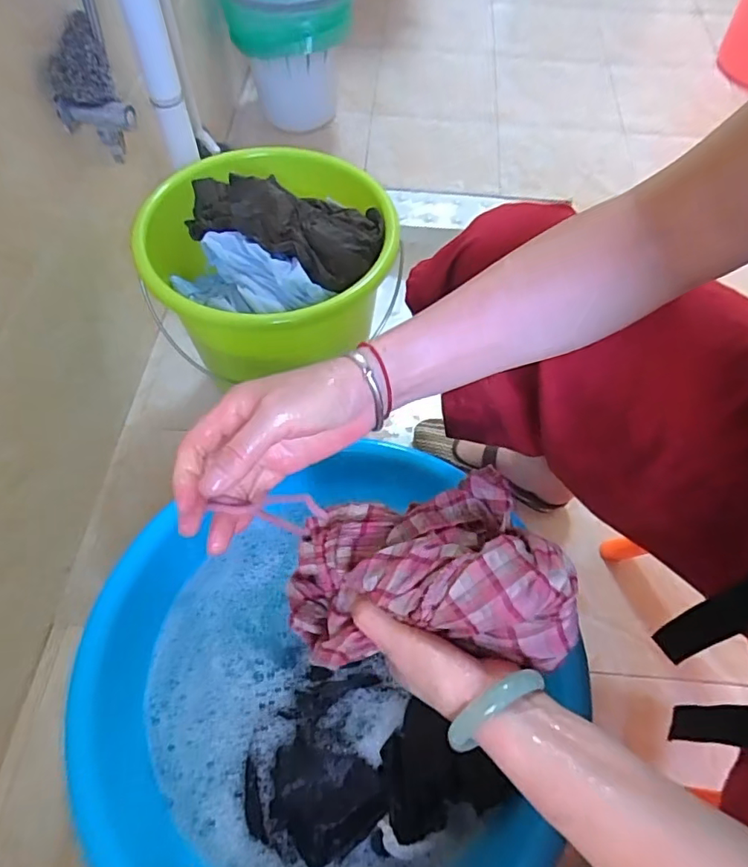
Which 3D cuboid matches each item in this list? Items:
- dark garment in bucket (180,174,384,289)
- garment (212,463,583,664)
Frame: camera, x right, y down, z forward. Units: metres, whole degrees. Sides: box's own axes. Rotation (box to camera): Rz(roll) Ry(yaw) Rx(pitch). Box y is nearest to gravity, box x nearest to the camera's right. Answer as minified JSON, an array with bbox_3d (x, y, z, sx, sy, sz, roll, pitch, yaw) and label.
[{"bbox_3d":[-0.119,-0.272,0.677,0.267,0.073,0.131,17,62,9],"label":"dark garment in bucket"},{"bbox_3d":[0.021,0.089,0.383,0.201,0.118,0.138,-1,61,-2],"label":"garment"}]

